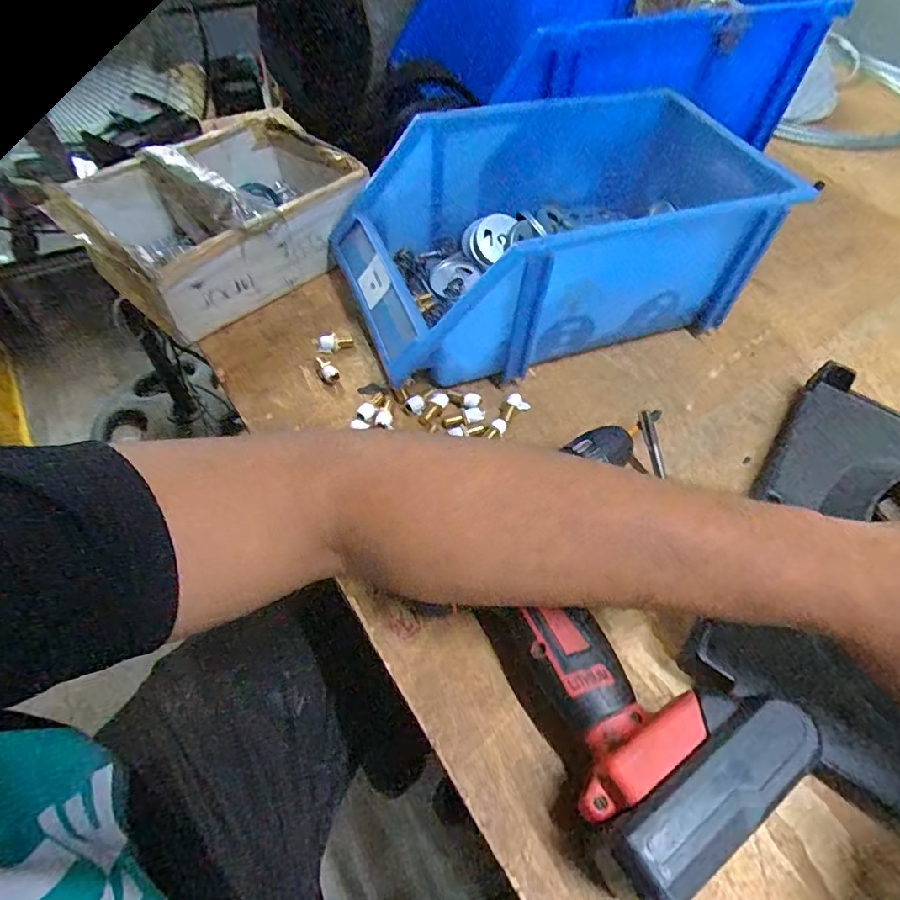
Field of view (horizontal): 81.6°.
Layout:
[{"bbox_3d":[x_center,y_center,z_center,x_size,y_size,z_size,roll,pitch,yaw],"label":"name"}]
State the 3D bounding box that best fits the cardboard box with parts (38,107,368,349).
[{"bbox_3d":[-0.196,-0.206,0.460,0.245,0.091,0.169,-37,65,-25],"label":"cardboard box with parts"}]

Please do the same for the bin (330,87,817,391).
[{"bbox_3d":[0.085,-0.176,0.441,0.336,0.132,0.186,-16,58,-14],"label":"bin"}]

